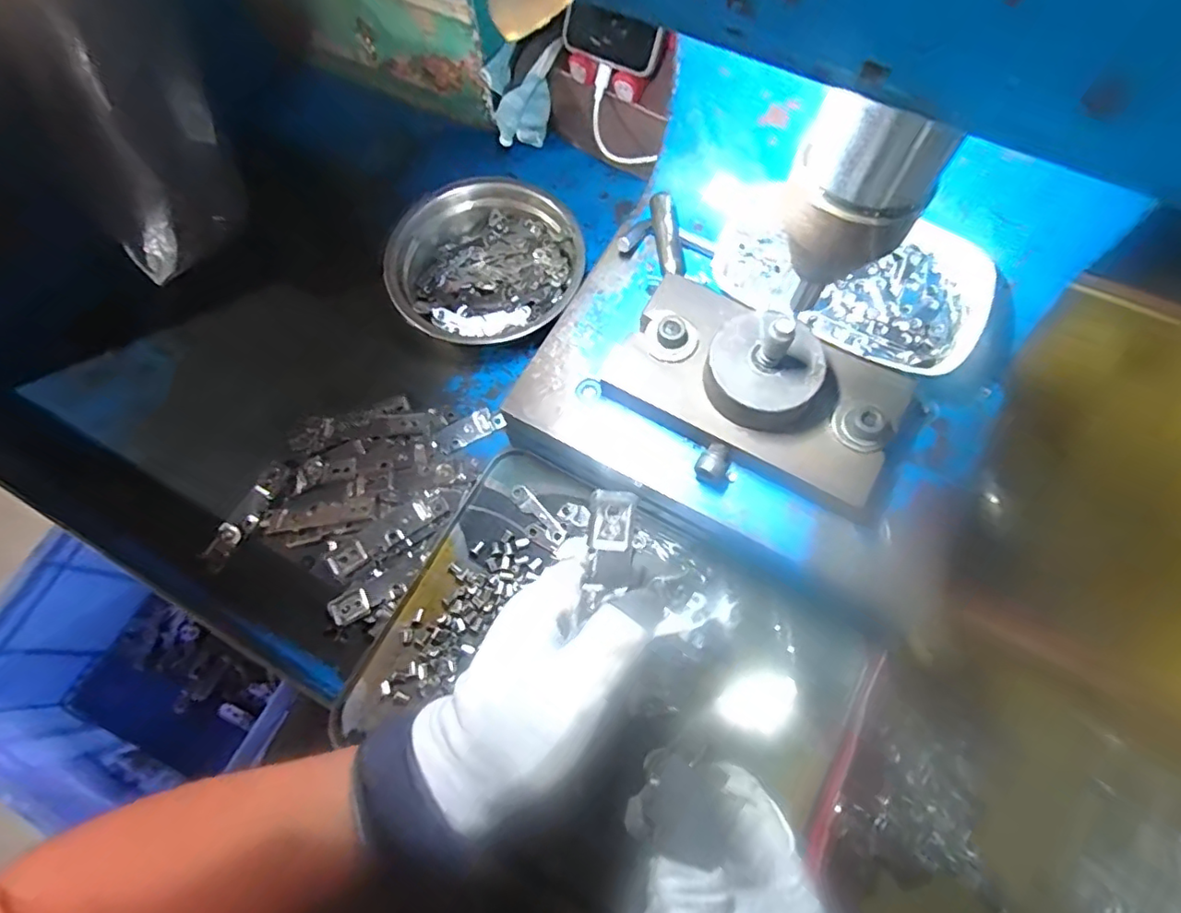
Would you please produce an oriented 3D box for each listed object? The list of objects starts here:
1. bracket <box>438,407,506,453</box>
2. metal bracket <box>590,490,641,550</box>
[{"bbox_3d":[-0.090,-0.020,0.444,0.050,0.008,0.020,-30,73,-9],"label":"bracket"},{"bbox_3d":[0.010,0.028,0.259,0.019,0.008,0.026,0,97,-8],"label":"metal bracket"}]

